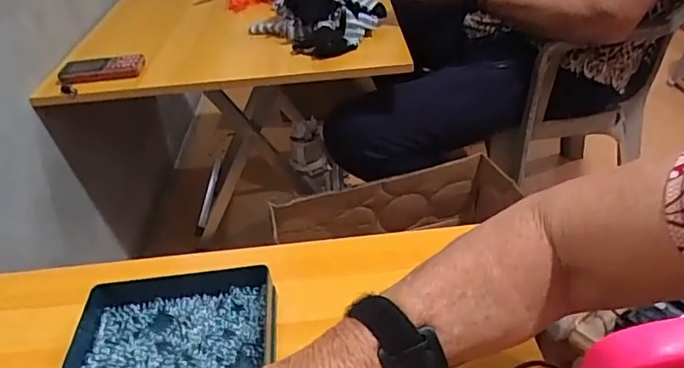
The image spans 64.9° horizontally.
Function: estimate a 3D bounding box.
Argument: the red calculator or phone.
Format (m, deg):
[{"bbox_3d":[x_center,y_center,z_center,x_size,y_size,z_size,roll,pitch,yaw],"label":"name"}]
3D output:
[{"bbox_3d":[-0.394,-0.188,0.877,0.128,0.021,0.060,-3,36,2],"label":"red calculator or phone"}]

